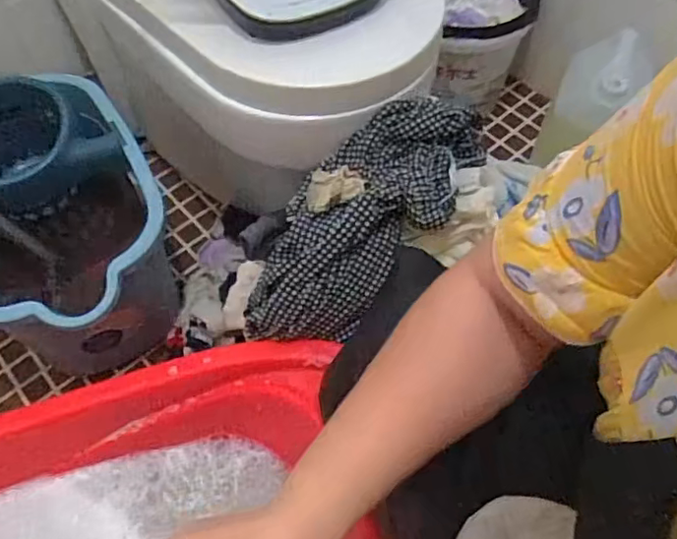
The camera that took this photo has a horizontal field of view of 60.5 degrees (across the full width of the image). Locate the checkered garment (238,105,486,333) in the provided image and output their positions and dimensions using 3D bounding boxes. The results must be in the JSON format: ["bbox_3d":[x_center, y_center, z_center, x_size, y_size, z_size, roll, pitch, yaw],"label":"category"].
[{"bbox_3d":[0.021,-0.065,0.682,0.155,0.110,0.348,36,83,21],"label":"checkered garment"}]

